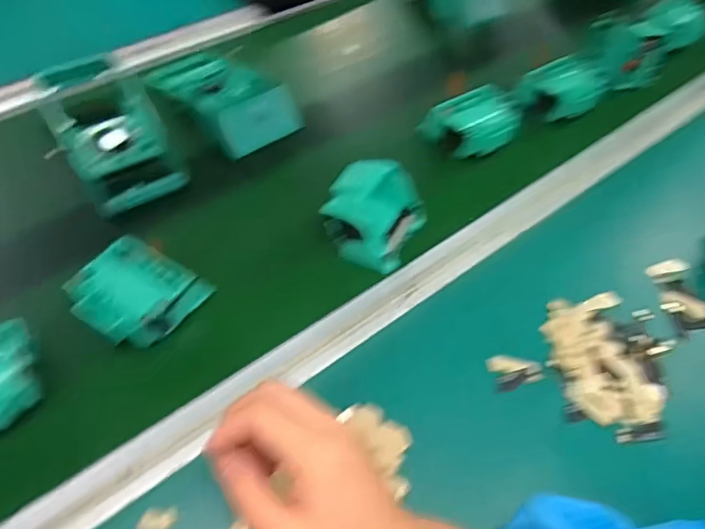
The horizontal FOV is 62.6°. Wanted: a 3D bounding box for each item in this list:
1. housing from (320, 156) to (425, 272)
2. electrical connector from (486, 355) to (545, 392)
[{"bbox_3d":[0.019,-0.044,0.511,0.071,0.058,0.086,23,54,13],"label":"housing"},{"bbox_3d":[0.128,0.080,0.454,0.038,0.006,0.029,-11,54,-12],"label":"electrical connector"}]

